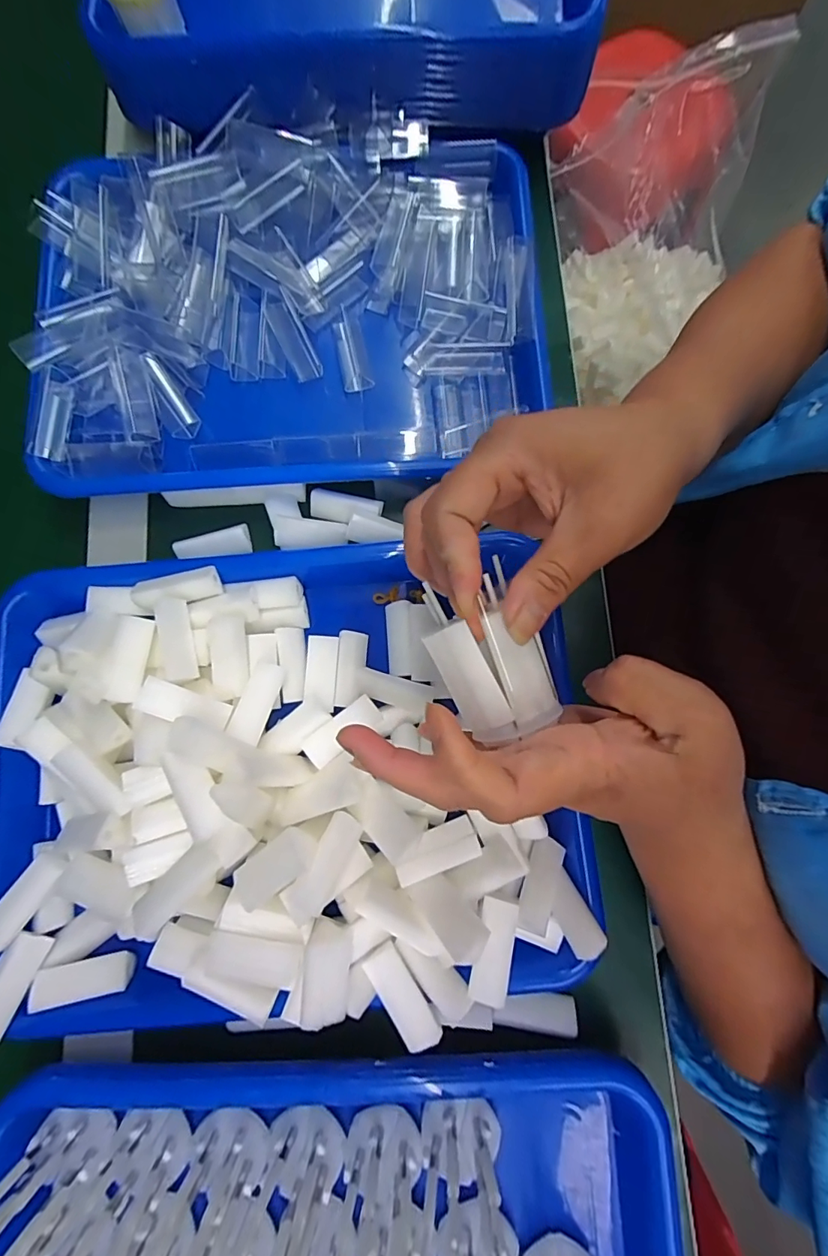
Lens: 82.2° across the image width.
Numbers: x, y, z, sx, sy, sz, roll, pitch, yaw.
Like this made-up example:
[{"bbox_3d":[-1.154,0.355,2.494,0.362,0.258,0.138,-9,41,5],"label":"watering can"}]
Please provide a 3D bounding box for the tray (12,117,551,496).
[{"bbox_3d":[-0.079,-0.209,0.318,0.323,0.051,0.234,-5,80,0],"label":"tray"}]

